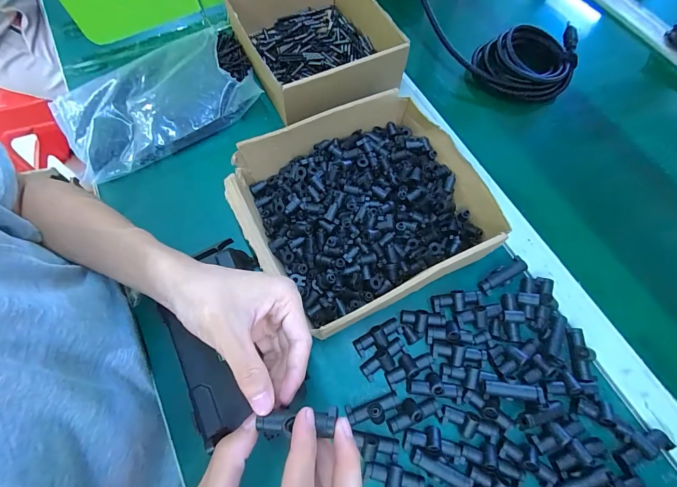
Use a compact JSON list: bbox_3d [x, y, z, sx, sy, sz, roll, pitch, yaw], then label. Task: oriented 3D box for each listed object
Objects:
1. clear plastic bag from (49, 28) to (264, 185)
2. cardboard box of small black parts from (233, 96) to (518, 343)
[{"bbox_3d":[-0.239,-0.202,0.437,0.260,0.039,0.168,-30,71,-13],"label":"clear plastic bag"},{"bbox_3d":[0.027,-0.046,0.353,0.244,0.059,0.215,-28,71,-12],"label":"cardboard box of small black parts"}]

